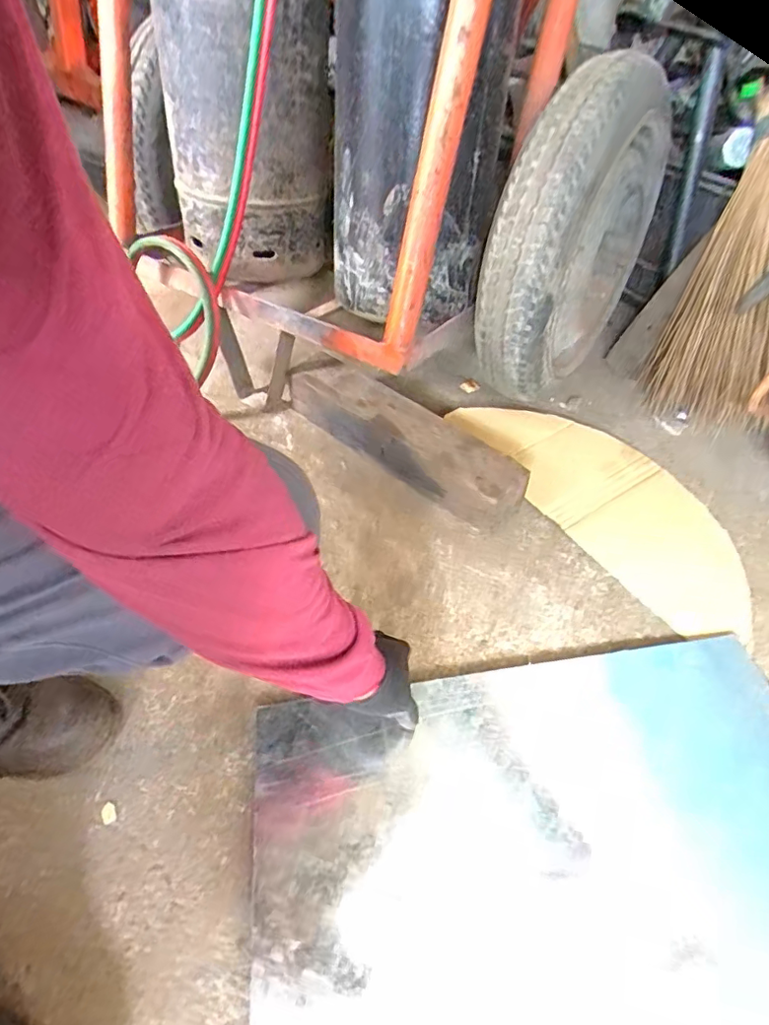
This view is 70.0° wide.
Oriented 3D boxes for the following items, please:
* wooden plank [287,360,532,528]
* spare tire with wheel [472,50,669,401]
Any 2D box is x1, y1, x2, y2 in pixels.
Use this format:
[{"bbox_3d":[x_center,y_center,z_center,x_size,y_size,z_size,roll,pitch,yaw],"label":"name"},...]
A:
[{"bbox_3d":[0.021,-0.129,0.876,0.438,0.090,0.087,37,58,27],"label":"wooden plank"},{"bbox_3d":[0.276,-0.396,0.812,0.161,0.399,0.369,24,53,19],"label":"spare tire with wheel"}]

